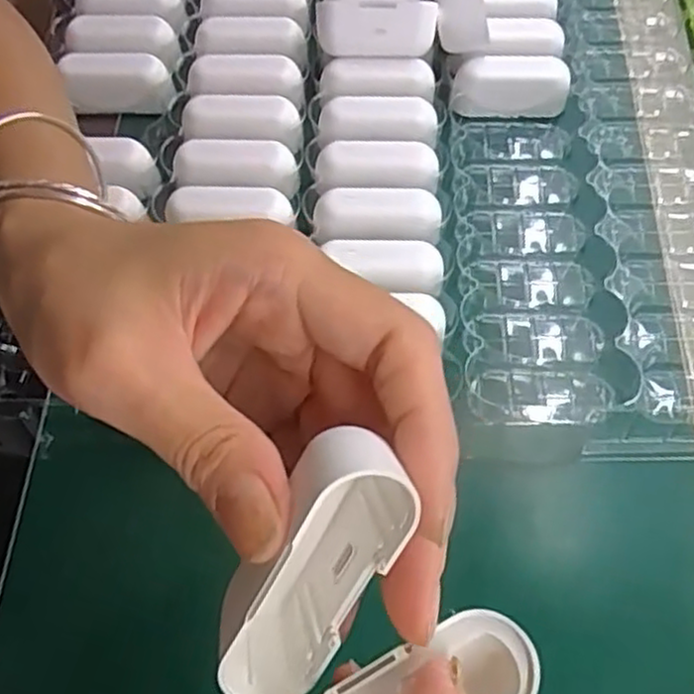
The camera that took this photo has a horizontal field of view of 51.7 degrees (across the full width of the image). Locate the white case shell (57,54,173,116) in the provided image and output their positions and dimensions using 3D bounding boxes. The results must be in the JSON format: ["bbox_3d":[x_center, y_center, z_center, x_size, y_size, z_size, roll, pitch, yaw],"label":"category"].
[{"bbox_3d":[-0.129,-0.147,0.404,0.064,0.021,0.026,6,64,5],"label":"white case shell"}]

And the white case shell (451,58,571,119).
[{"bbox_3d":[0.091,-0.144,0.400,0.063,0.025,0.022,-1,64,2],"label":"white case shell"}]

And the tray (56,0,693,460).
[{"bbox_3d":[0.023,-0.215,0.417,0.361,0.032,0.548,-1,64,1],"label":"tray"}]

